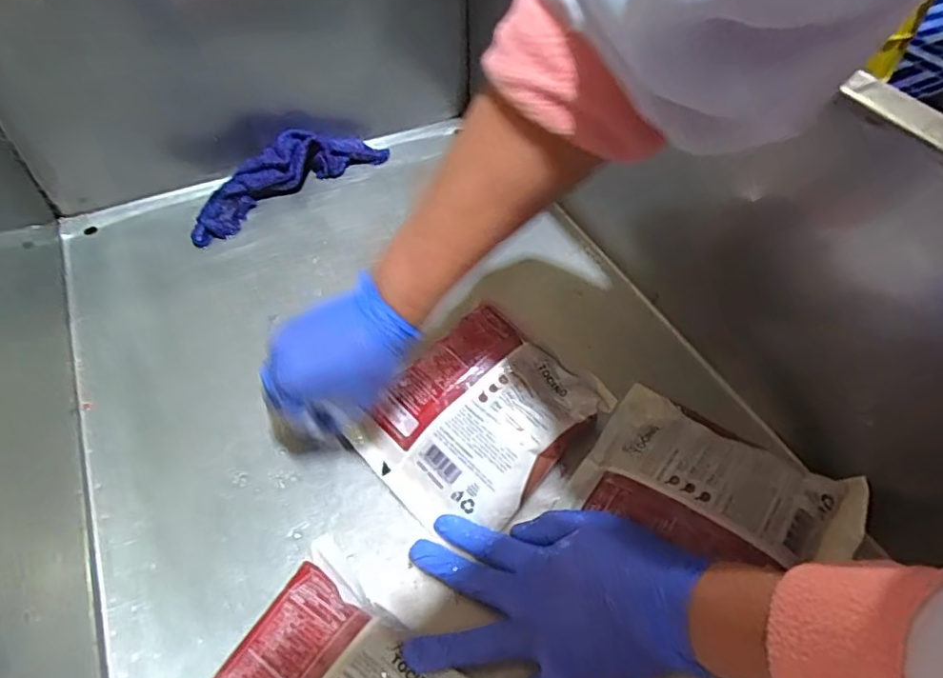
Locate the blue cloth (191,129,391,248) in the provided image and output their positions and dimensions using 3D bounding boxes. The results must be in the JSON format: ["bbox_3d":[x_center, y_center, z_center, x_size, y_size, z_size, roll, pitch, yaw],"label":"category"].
[{"bbox_3d":[-0.195,-0.173,0.617,0.220,0.044,0.059,-35,60,-27],"label":"blue cloth"}]

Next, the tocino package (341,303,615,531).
[{"bbox_3d":[0.003,0.056,0.436,0.129,0.019,0.157,41,73,20],"label":"tocino package"}]

